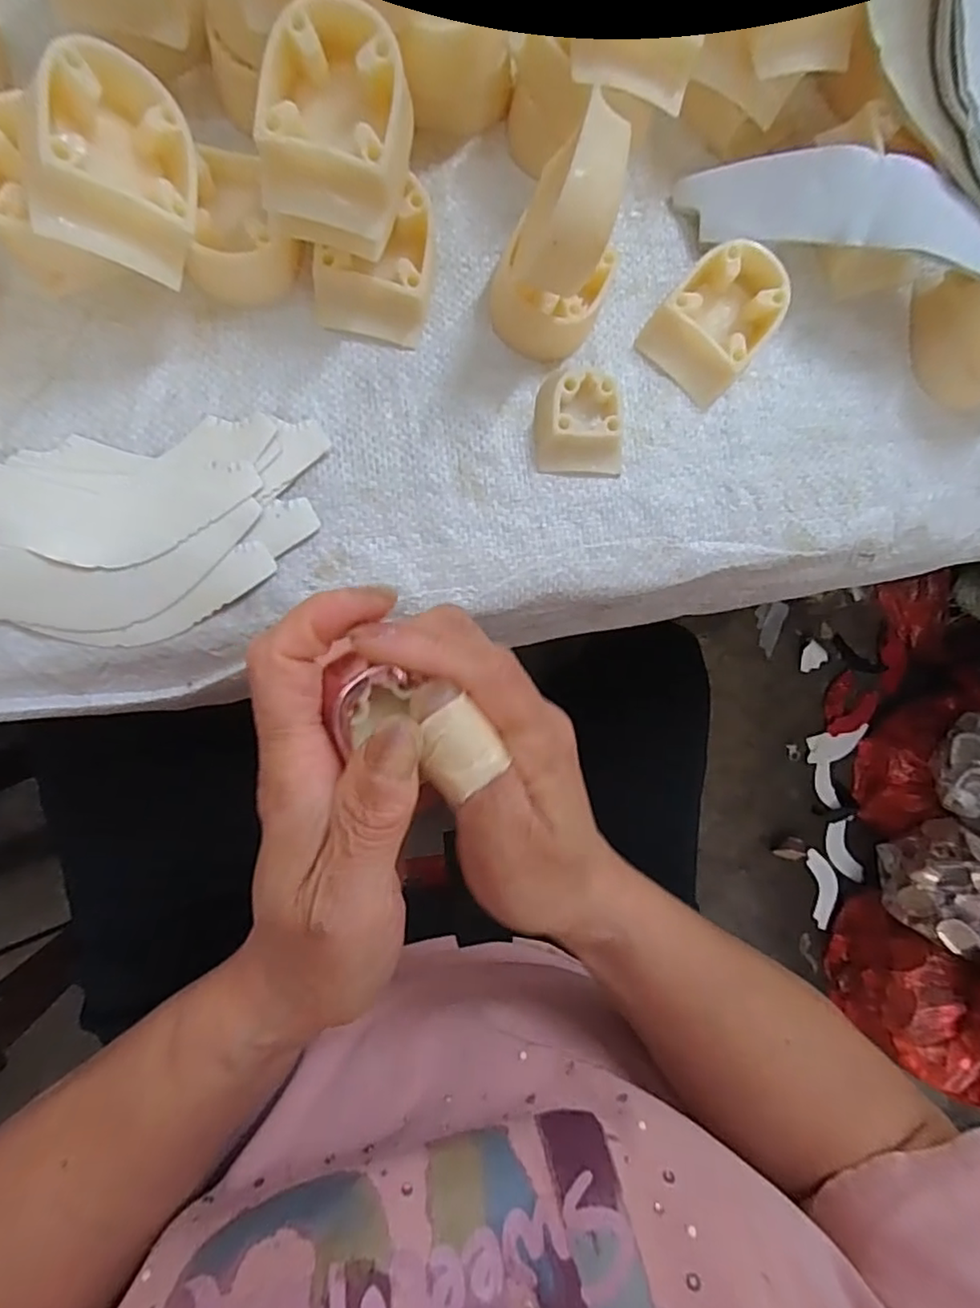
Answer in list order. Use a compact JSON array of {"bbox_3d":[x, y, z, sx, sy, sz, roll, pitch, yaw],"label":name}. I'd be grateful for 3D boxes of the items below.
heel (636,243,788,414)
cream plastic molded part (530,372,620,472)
[{"bbox_3d":[0.102,-0.148,0.267,0.045,0.022,0.056,40,85,-8],"label":"heel"},{"bbox_3d":[0.040,-0.100,0.261,0.037,0.016,0.038,0,91,-9],"label":"cream plastic molded part"}]

